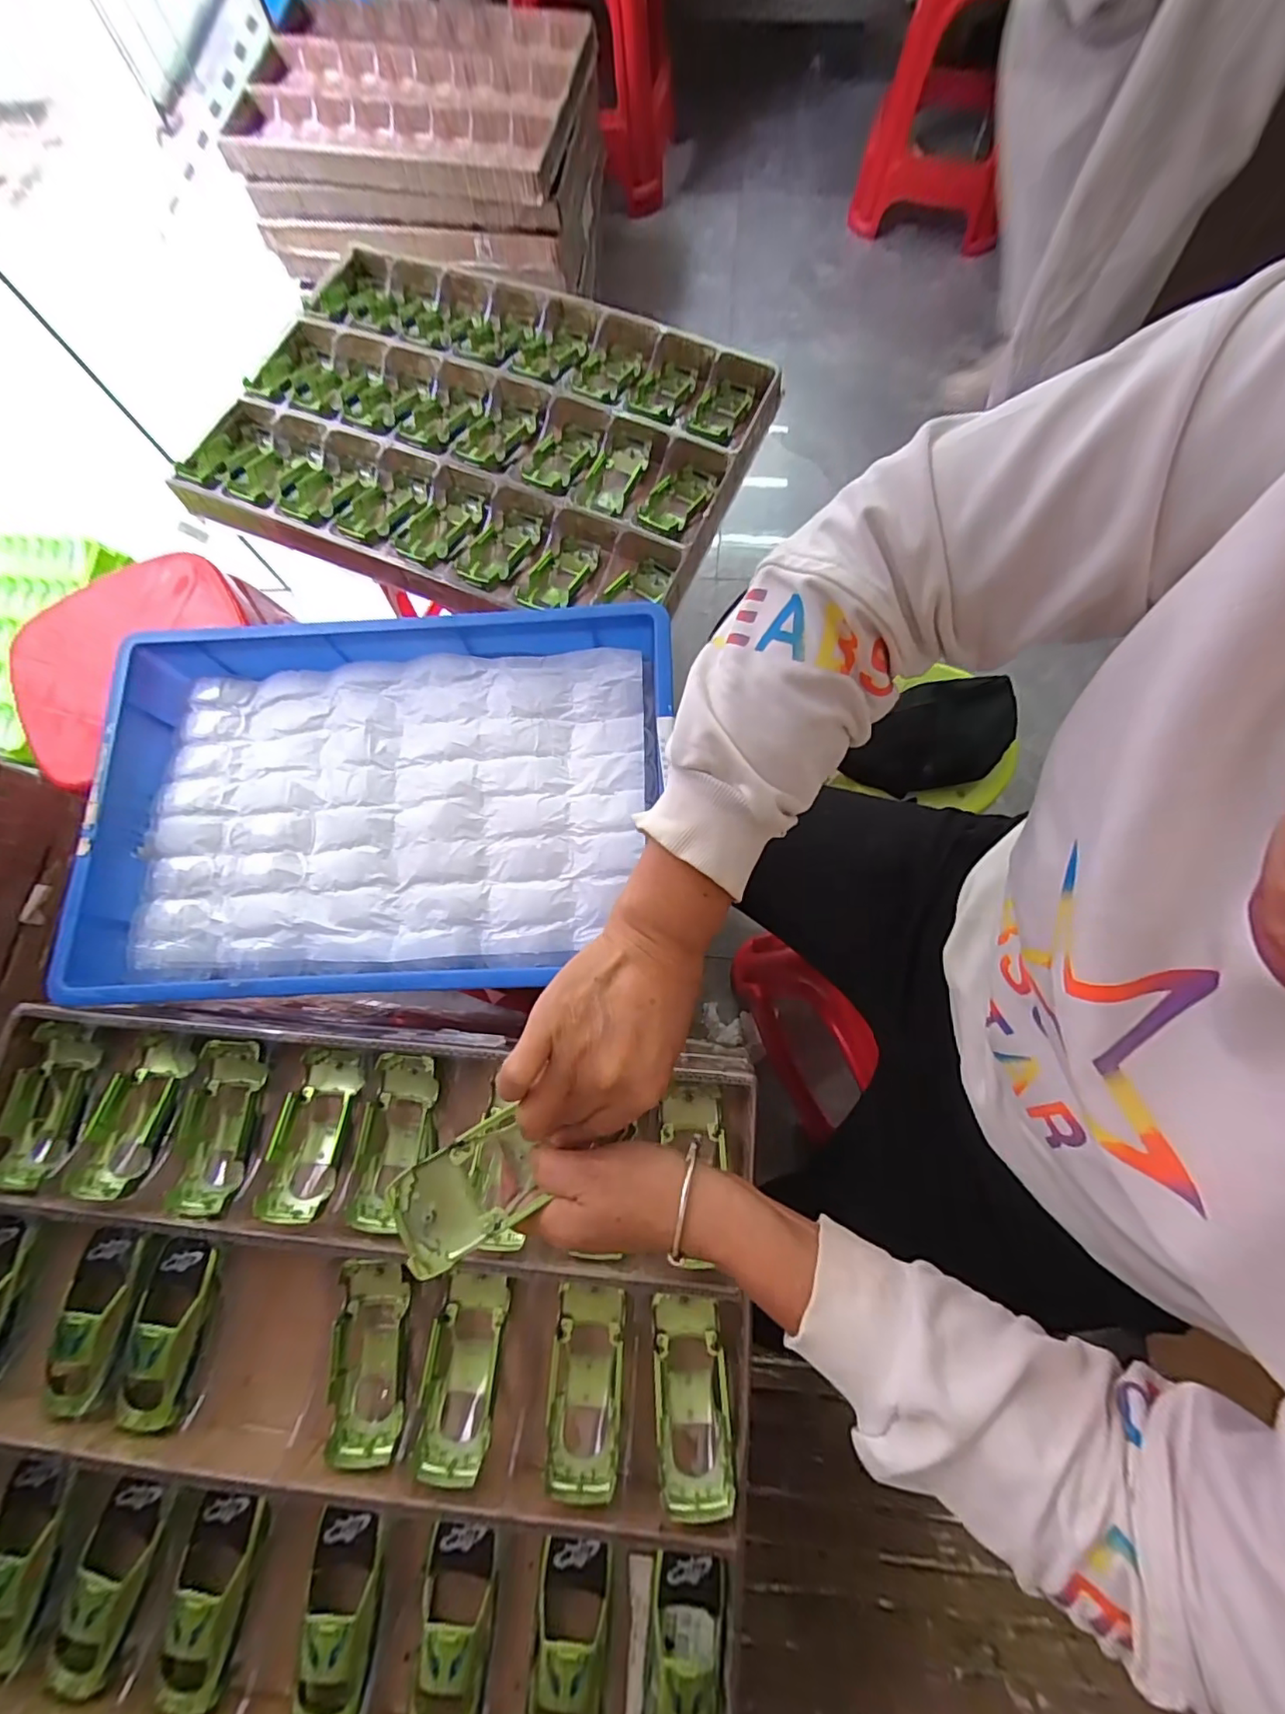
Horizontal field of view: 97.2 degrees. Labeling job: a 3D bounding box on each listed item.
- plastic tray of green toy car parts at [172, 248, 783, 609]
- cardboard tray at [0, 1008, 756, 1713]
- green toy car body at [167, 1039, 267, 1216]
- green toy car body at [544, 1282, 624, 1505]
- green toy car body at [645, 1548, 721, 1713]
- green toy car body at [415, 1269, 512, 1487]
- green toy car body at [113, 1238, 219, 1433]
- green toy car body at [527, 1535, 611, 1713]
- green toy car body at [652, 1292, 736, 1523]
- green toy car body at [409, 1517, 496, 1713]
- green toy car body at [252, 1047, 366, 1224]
[{"bbox_3d":[-0.208,-0.549,0.728,0.672,0.063,0.496,25,78,8],"label":"plastic tray of green toy car parts"},{"bbox_3d":[-0.246,0.371,0.437,0.637,0.058,0.457,4,76,3],"label":"cardboard tray"},{"bbox_3d":[-0.358,0.227,0.486,0.059,0.028,0.131,1,75,2],"label":"green toy car body"},{"bbox_3d":[-0.041,0.395,0.424,0.050,0.030,0.117,1,75,2],"label":"green toy car body"},{"bbox_3d":[0.028,0.546,0.383,0.048,0.042,0.112,3,76,3],"label":"green toy car body"},{"bbox_3d":[-0.136,0.386,0.428,0.054,0.031,0.118,4,76,3],"label":"green toy car body"},{"bbox_3d":[-0.374,0.369,0.438,0.049,0.024,0.123,5,76,3],"label":"green toy car body"},{"bbox_3d":[-0.051,0.536,0.381,0.048,0.026,0.117,4,76,3],"label":"green toy car body"},{"bbox_3d":[0.036,0.404,0.425,0.052,0.026,0.120,-6,60,0],"label":"green toy car body"},{"bbox_3d":[-0.130,0.523,0.386,0.049,0.032,0.133,3,76,3],"label":"green toy car body"},{"bbox_3d":[-0.273,0.231,0.479,0.059,0.032,0.129,5,62,3],"label":"green toy car body"}]

